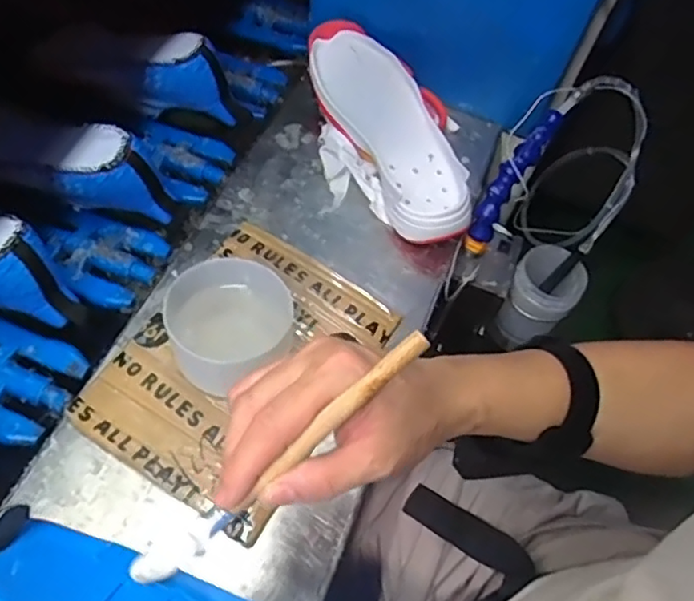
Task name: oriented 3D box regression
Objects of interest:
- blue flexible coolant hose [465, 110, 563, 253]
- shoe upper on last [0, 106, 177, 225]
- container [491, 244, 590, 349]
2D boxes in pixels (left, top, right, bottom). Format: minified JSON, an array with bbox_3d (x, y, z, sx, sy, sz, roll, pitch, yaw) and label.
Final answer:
[{"bbox_3d":[0.154,-0.112,0.573,0.023,0.035,0.144,34,103,17],"label":"blue flexible coolant hose"},{"bbox_3d":[-0.288,-0.138,0.604,0.234,0.097,0.099,28,62,14],"label":"shoe upper on last"},{"bbox_3d":[0.218,0.000,0.701,0.071,0.113,0.071,32,61,11],"label":"container"}]

